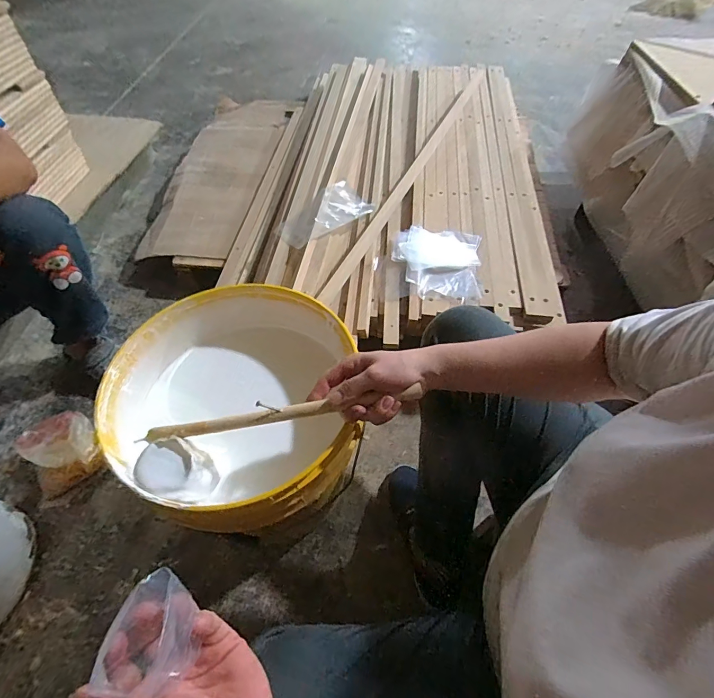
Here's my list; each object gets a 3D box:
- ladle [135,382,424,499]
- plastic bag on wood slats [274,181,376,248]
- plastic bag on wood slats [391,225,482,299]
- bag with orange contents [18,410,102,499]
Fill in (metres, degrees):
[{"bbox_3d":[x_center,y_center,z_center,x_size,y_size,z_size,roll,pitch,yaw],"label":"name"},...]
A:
[{"bbox_3d":[-0.083,0.089,0.439,0.312,0.061,0.076,-20,56,0],"label":"ladle"},{"bbox_3d":[-0.075,-0.315,0.889,0.224,0.029,0.117,-37,62,-23],"label":"plastic bag on wood slats"},{"bbox_3d":[0.171,-0.197,0.825,0.180,0.032,0.193,6,55,4],"label":"plastic bag on wood slats"},{"bbox_3d":[-0.575,0.204,0.774,0.130,0.077,0.134,-32,61,-20],"label":"bag with orange contents"}]

